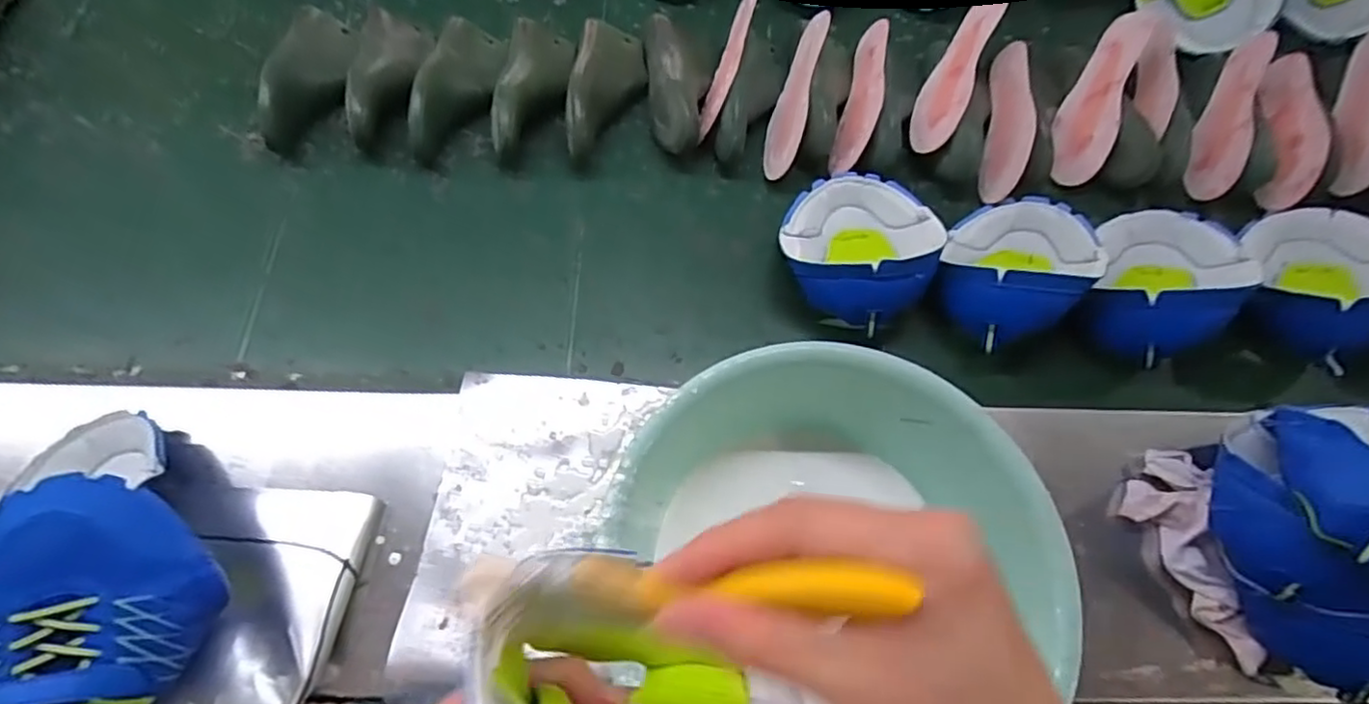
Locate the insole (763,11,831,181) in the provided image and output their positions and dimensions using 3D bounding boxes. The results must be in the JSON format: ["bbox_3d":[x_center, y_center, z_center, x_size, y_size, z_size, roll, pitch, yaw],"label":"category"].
[{"bbox_3d":[0.118,-0.277,0.719,0.010,0.070,0.182,19,79,-27],"label":"insole"}]

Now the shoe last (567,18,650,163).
[{"bbox_3d":[-0.087,-0.292,0.725,0.076,0.057,0.186,7,68,1],"label":"shoe last"}]

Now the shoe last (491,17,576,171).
[{"bbox_3d":[-0.167,-0.295,0.729,0.074,0.062,0.187,6,68,0],"label":"shoe last"}]

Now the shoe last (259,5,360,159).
[{"bbox_3d":[-0.401,-0.310,0.716,0.074,0.059,0.191,6,68,0],"label":"shoe last"}]

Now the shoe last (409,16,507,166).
[{"bbox_3d":[-0.244,-0.290,0.718,0.075,0.067,0.180,7,68,0],"label":"shoe last"}]

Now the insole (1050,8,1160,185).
[{"bbox_3d":[0.456,-0.279,0.718,0.063,0.017,0.195,23,93,47],"label":"insole"}]

